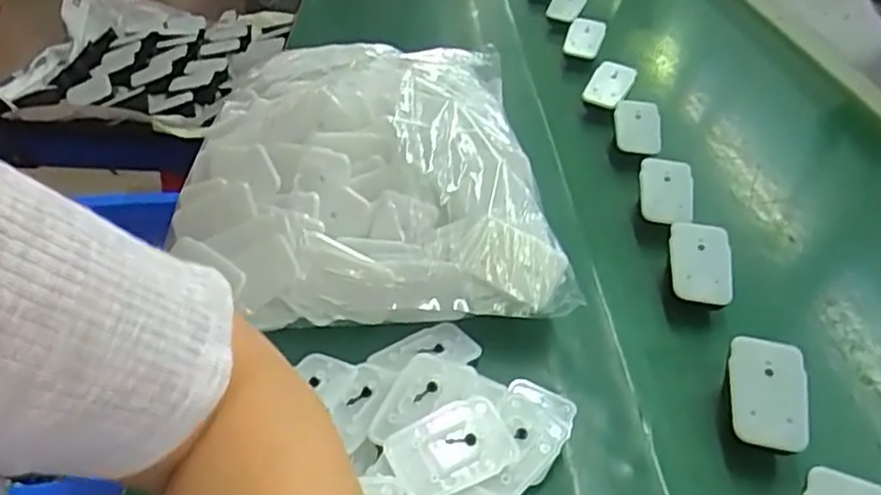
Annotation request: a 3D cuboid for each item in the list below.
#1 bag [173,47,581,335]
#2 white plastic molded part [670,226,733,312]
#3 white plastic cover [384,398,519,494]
[{"bbox_3d":[-0.059,-0.069,0.548,0.269,0.091,0.293,-2,39,-6],"label":"bag"},{"bbox_3d":[0.192,0.013,0.516,0.043,0.012,0.064,2,76,9],"label":"white plastic molded part"},{"bbox_3d":[0.007,0.108,0.380,0.068,0.007,0.045,-20,44,-26],"label":"white plastic cover"}]

